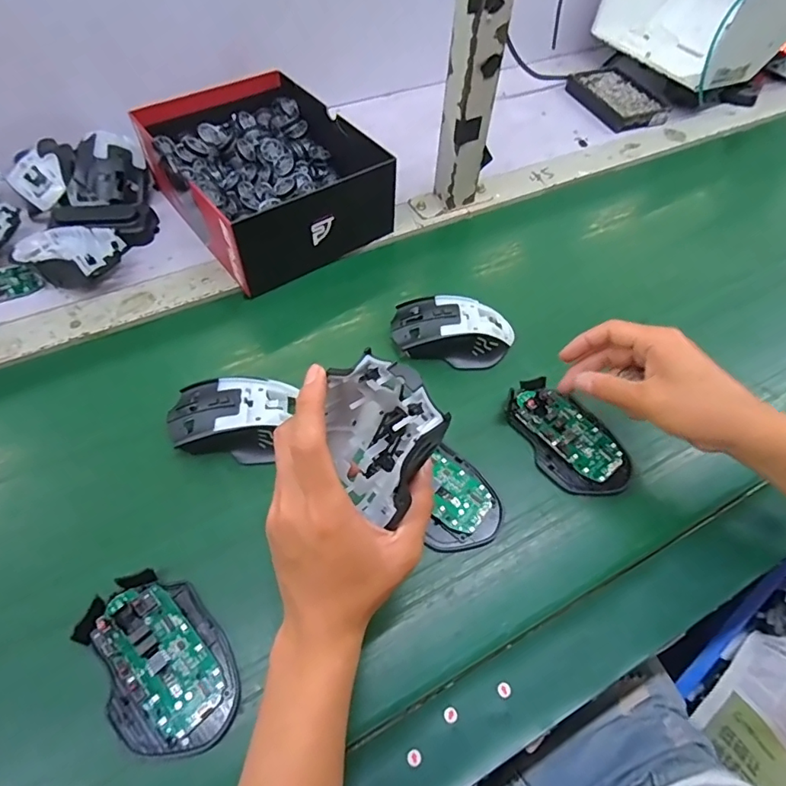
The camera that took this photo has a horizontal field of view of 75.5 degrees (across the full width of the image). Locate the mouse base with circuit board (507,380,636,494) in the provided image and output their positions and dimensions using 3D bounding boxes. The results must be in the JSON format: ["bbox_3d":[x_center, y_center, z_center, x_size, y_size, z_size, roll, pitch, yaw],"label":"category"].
[{"bbox_3d":[0.147,0.035,0.433,0.068,0.018,0.115,-21,59,-17],"label":"mouse base with circuit board"}]

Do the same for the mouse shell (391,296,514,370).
[{"bbox_3d":[0.057,-0.061,0.479,0.111,0.035,0.061,5,55,0],"label":"mouse shell"}]

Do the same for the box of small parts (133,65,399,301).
[{"bbox_3d":[-0.143,-0.241,0.565,0.181,0.082,0.237,-31,63,-22],"label":"box of small parts"}]

